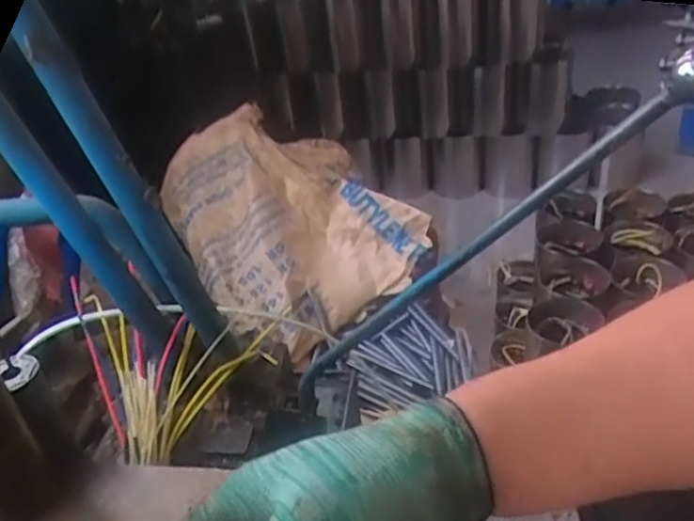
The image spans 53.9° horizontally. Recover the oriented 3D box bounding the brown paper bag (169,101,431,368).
[{"bbox_3d":[-0.104,-0.070,1.133,0.339,0.117,0.443,-36,70,-12],"label":"brown paper bag"}]

